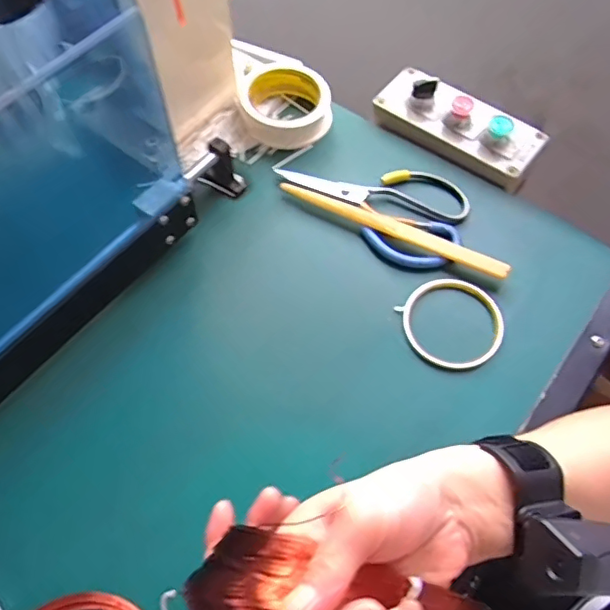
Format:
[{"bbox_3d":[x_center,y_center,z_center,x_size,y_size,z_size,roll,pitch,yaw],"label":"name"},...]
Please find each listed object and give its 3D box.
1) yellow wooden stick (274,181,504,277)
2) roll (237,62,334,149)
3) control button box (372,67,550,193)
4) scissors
[{"bbox_3d":[0.081,-0.075,0.528,0.227,0.007,0.018,25,64,13],"label":"yellow wooden stick"},{"bbox_3d":[-0.021,-0.218,0.596,0.098,0.028,0.097,0,61,0],"label":"roll"},{"bbox_3d":[0.161,-0.195,0.588,0.175,0.043,0.069,35,67,17],"label":"control button box"},{"bbox_3d":[0.064,-0.104,0.551,0.186,0.009,0.116,18,63,9],"label":"scissors"}]

